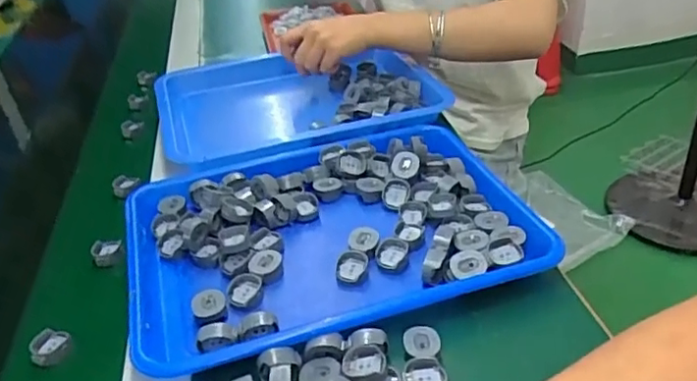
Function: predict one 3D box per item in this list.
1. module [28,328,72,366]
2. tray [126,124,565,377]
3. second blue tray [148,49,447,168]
[{"bbox_3d":[-0.229,0.119,0.463,0.028,0.011,0.027,-20,37,-20],"label":"module"},{"bbox_3d":[-0.021,0.030,0.526,0.319,0.034,0.243,-14,35,-12],"label":"tray"},{"bbox_3d":[-0.058,-0.092,0.746,0.321,0.074,0.251,-14,35,-13],"label":"second blue tray"}]

